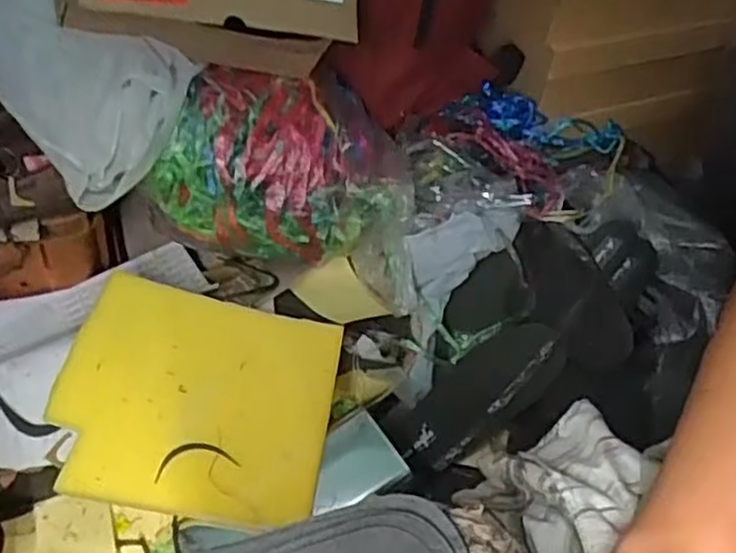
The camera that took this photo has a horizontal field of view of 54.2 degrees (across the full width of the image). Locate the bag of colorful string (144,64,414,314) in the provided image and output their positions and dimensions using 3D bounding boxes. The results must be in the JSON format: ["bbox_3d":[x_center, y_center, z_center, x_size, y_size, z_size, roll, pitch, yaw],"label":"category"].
[{"bbox_3d":[-0.079,-0.120,0.830,0.284,0.193,0.182,9,54,1],"label":"bag of colorful string"}]

